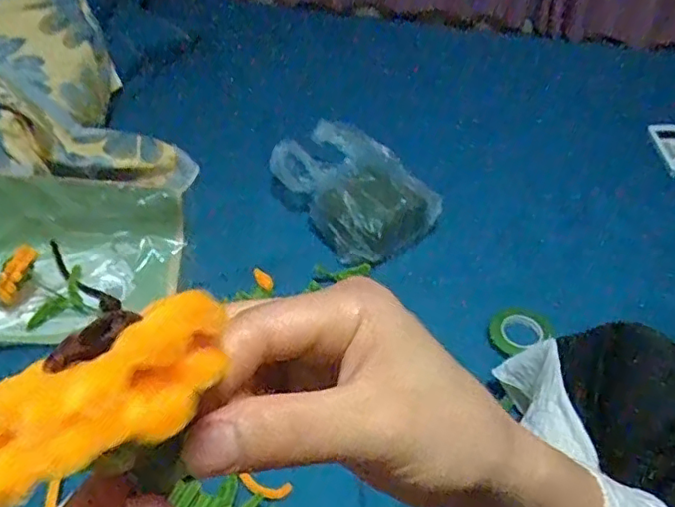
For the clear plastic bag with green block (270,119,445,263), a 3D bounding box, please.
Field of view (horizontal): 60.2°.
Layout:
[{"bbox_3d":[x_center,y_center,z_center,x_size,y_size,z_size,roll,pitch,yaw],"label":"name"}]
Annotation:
[{"bbox_3d":[0.023,-0.092,0.842,0.150,0.088,0.247,-28,52,-28],"label":"clear plastic bag with green block"}]

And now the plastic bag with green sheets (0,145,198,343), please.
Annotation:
[{"bbox_3d":[-0.351,0.009,0.717,0.282,0.116,0.202,1,44,-1],"label":"plastic bag with green sheets"}]

